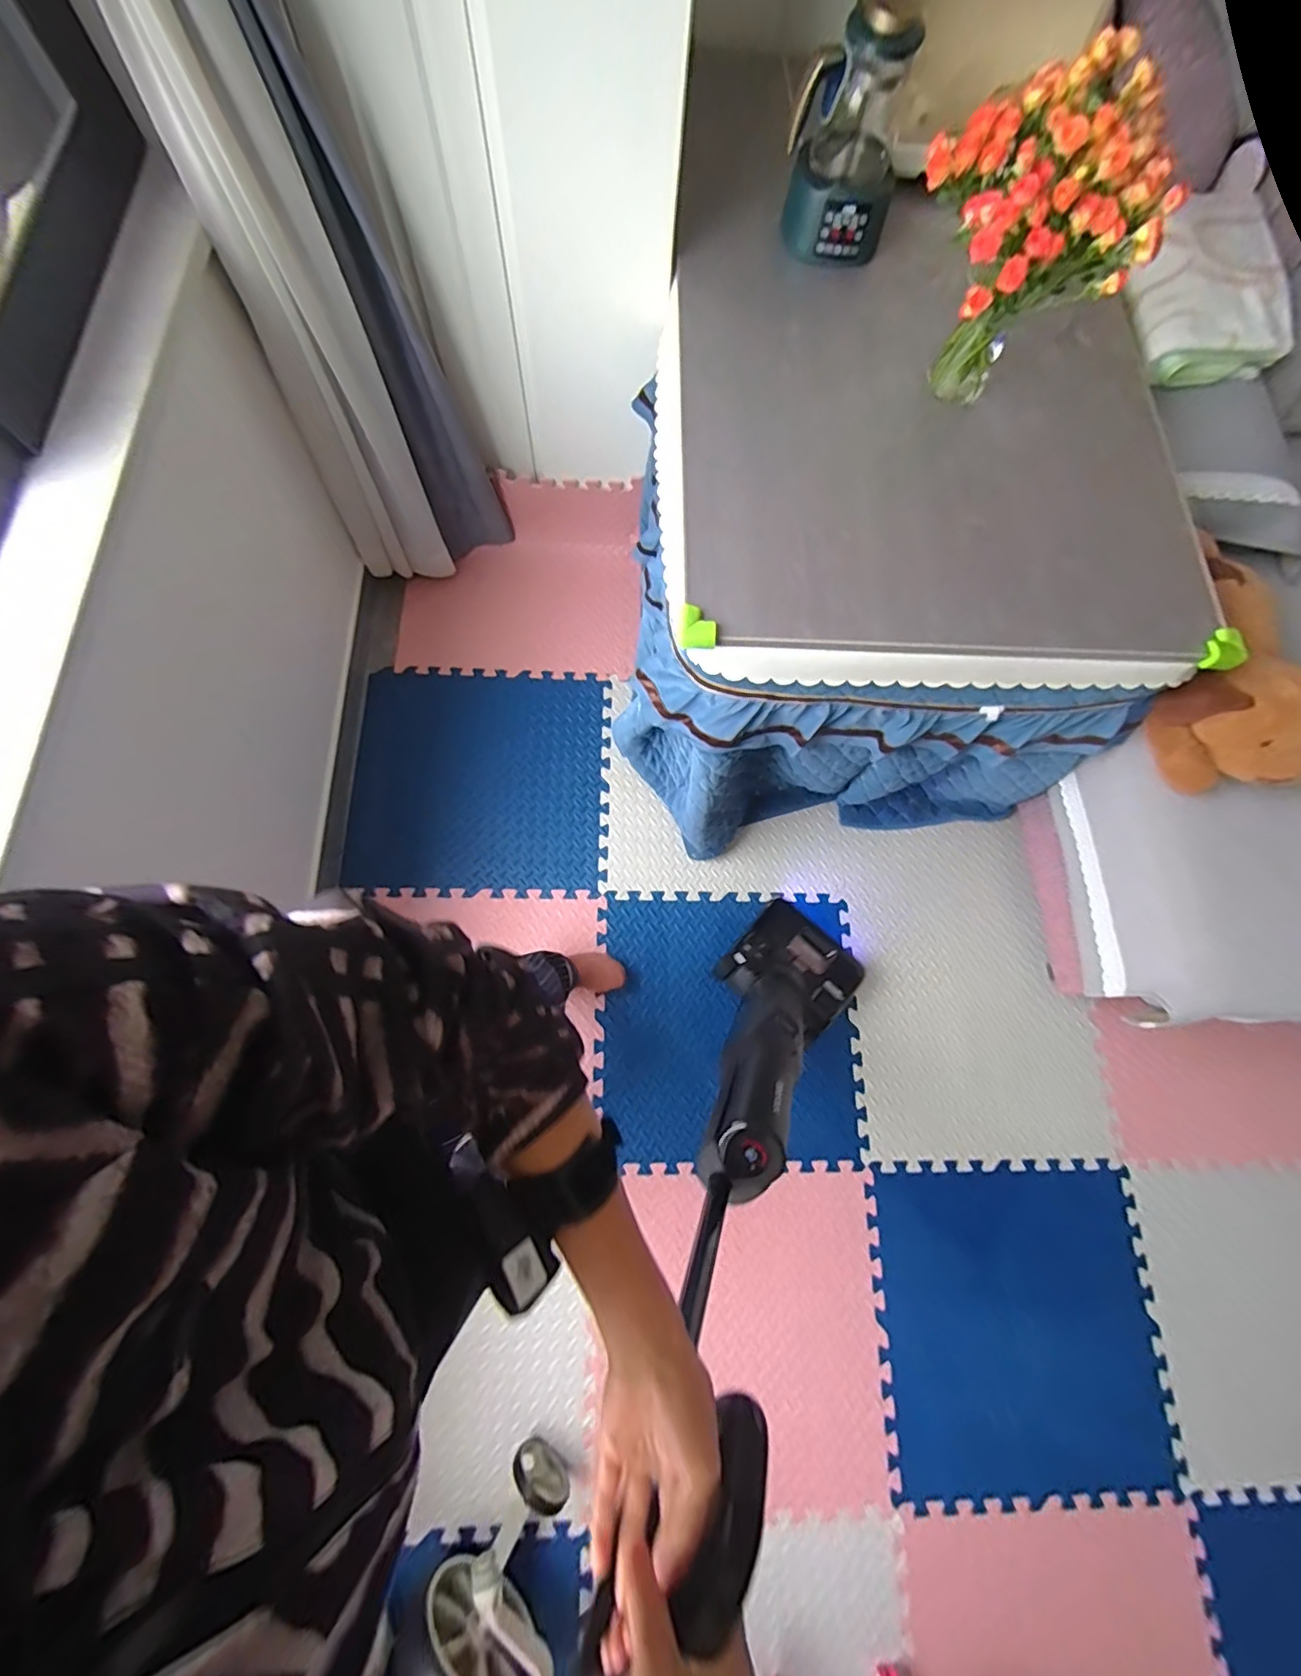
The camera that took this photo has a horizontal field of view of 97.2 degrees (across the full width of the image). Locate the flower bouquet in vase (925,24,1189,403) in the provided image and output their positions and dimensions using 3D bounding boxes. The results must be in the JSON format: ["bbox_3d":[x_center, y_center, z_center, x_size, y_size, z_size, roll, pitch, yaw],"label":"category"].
[{"bbox_3d":[0.494,-0.797,0.808,0.255,0.336,0.212,4,75,-3],"label":"flower bouquet in vase"}]

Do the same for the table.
[{"bbox_3d":[0.399,-0.545,1.208,0.894,0.646,1.005,-3,76,-2],"label":"table"}]

